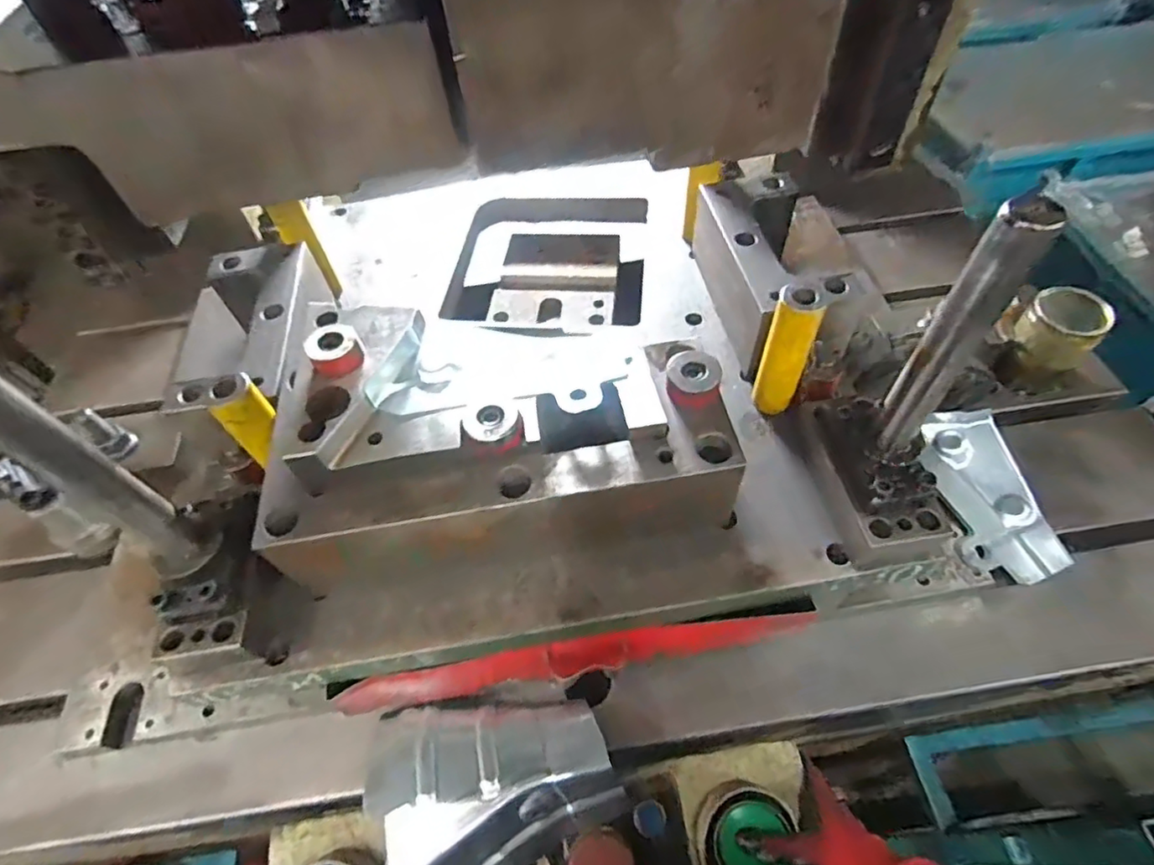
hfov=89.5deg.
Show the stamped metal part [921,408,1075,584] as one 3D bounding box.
[{"bbox_3d":[0.444,0.063,0.627,0.099,0.032,0.187,-13,68,-4],"label":"stamped metal part"}]

